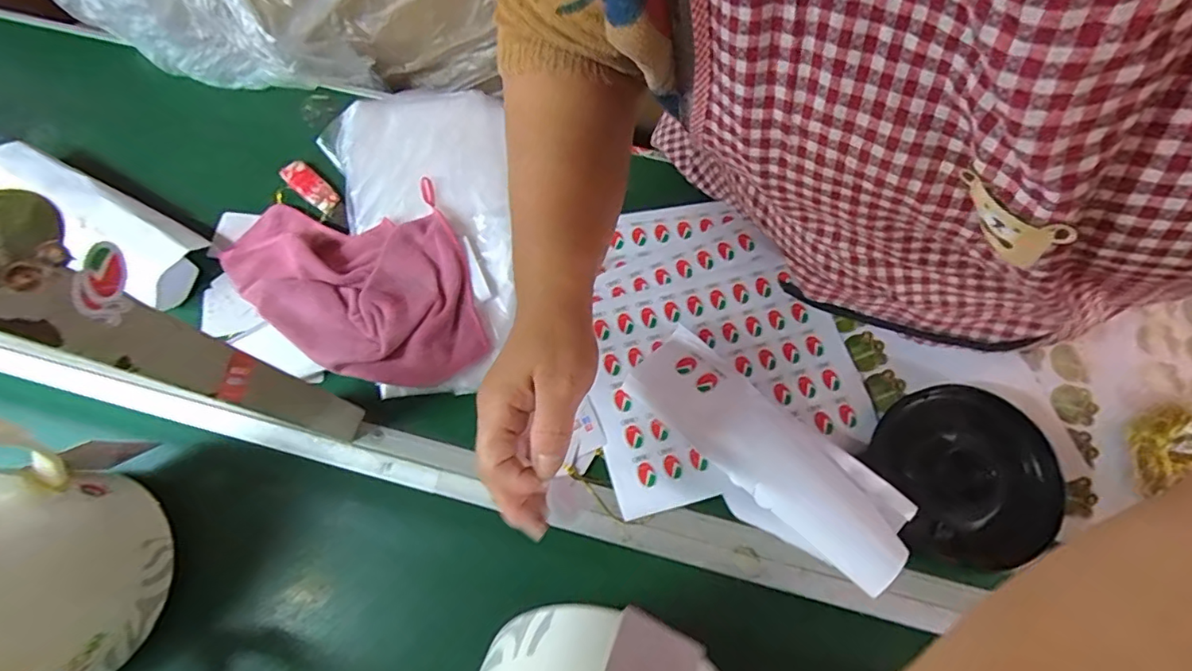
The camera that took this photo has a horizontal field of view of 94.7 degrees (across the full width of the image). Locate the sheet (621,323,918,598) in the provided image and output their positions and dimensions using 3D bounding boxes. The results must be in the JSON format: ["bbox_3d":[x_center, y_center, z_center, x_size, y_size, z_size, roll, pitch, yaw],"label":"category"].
[{"bbox_3d":[0.126,0.079,0.429,0.223,0.060,0.087,40,77,13],"label":"sheet"}]

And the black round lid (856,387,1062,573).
[{"bbox_3d":[0.294,0.110,0.438,0.132,0.024,0.131,0,72,1],"label":"black round lid"}]

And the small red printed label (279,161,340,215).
[{"bbox_3d":[-0.278,-0.147,0.535,0.063,0.009,0.025,39,76,12],"label":"small red printed label"}]

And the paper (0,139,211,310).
[{"bbox_3d":[-0.468,-0.105,0.513,0.237,0.054,0.079,28,74,9],"label":"paper"}]

